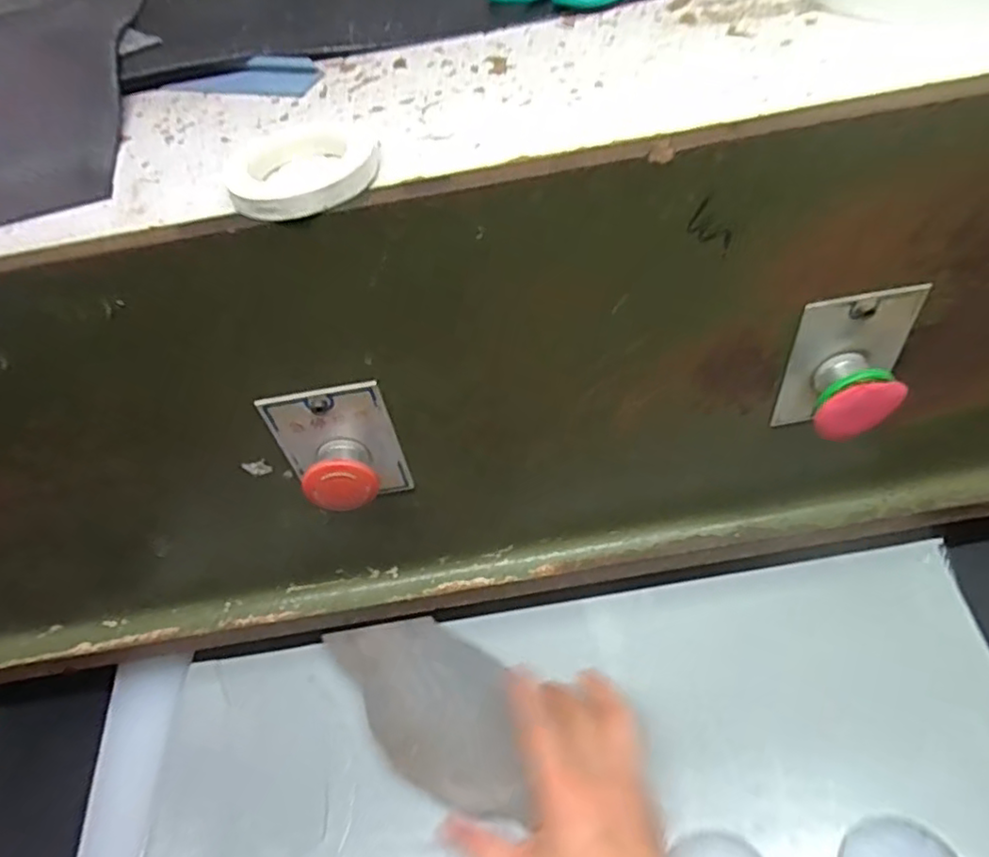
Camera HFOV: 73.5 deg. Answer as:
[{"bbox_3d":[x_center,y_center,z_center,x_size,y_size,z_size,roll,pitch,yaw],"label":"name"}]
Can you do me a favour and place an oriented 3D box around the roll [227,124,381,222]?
[{"bbox_3d":[-0.077,-0.107,0.270,0.059,0.011,0.066,-13,50,-7],"label":"roll"}]

